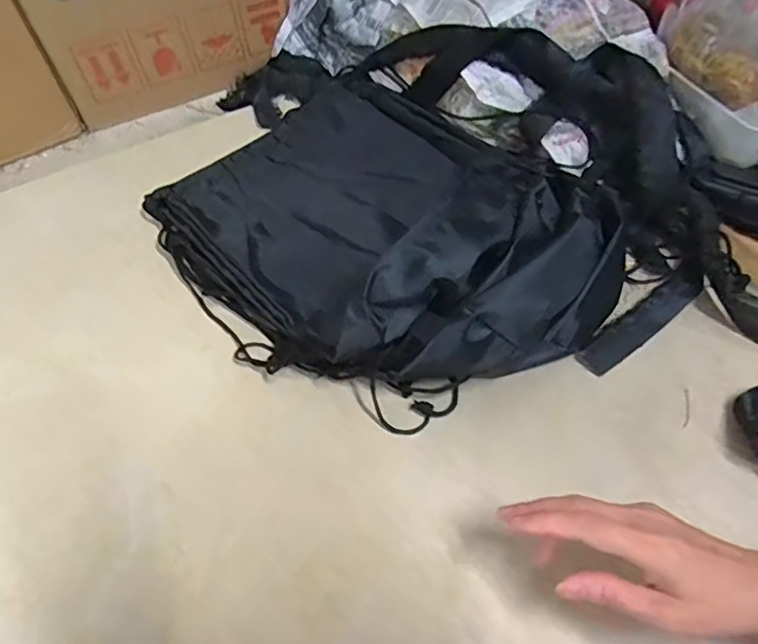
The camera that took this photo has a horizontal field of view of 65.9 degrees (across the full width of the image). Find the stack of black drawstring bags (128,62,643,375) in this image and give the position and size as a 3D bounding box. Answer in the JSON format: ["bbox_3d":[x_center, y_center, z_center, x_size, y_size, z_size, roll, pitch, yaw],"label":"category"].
[{"bbox_3d":[-0.021,-0.128,0.601,0.505,0.095,0.336,38,64,26],"label":"stack of black drawstring bags"}]

